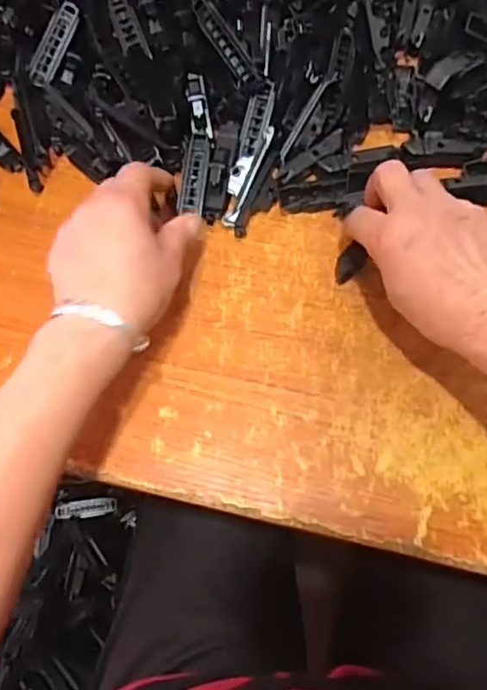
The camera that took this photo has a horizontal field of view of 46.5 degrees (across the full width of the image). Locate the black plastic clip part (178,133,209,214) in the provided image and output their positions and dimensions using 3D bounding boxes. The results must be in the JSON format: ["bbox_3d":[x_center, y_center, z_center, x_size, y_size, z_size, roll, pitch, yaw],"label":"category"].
[{"bbox_3d":[-0.039,-0.136,0.448,0.020,0.005,0.063,5,86,2],"label":"black plastic clip part"}]

